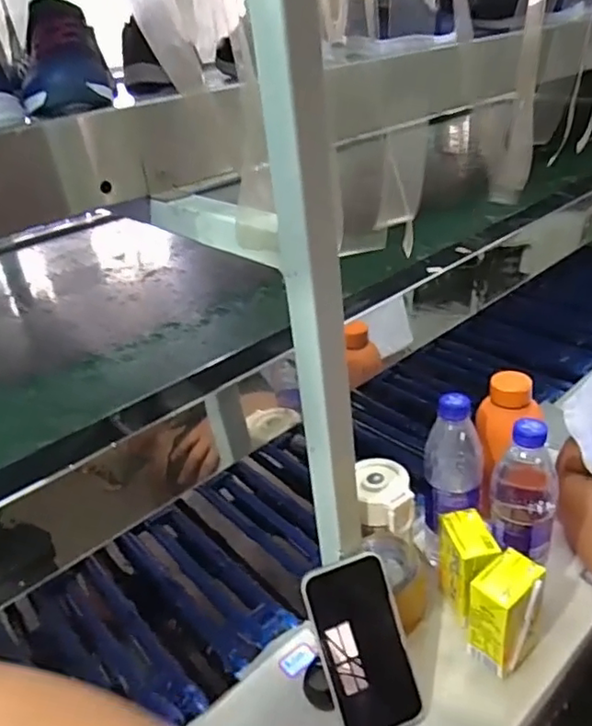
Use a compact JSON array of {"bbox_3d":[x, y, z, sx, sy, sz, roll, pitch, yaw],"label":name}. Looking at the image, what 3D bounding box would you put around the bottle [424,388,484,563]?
[{"bbox_3d":[0.170,0.134,0.647,0.065,0.212,0.054,-4,29,6],"label":"bottle"}]

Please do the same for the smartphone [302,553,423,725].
[{"bbox_3d":[0.063,0.265,0.549,0.081,0.161,0.011,-16,-4,-19],"label":"smartphone"}]

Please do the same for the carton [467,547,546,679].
[{"bbox_3d":[0.207,0.245,0.579,0.064,0.100,0.047,-26,34,-31],"label":"carton"}]

